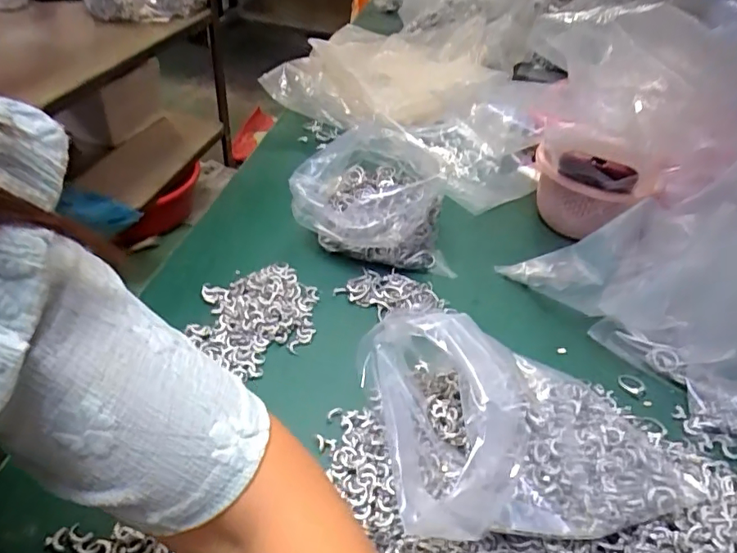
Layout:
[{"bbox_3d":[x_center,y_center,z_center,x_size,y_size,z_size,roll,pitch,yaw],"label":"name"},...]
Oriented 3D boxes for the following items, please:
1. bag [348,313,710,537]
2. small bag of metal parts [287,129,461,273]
[{"bbox_3d":[0.114,0.087,0.376,0.211,0.121,0.160,-5,40,-11],"label":"bag"},{"bbox_3d":[0.001,-0.091,0.587,0.160,0.114,0.123,-1,40,-6],"label":"small bag of metal parts"}]

